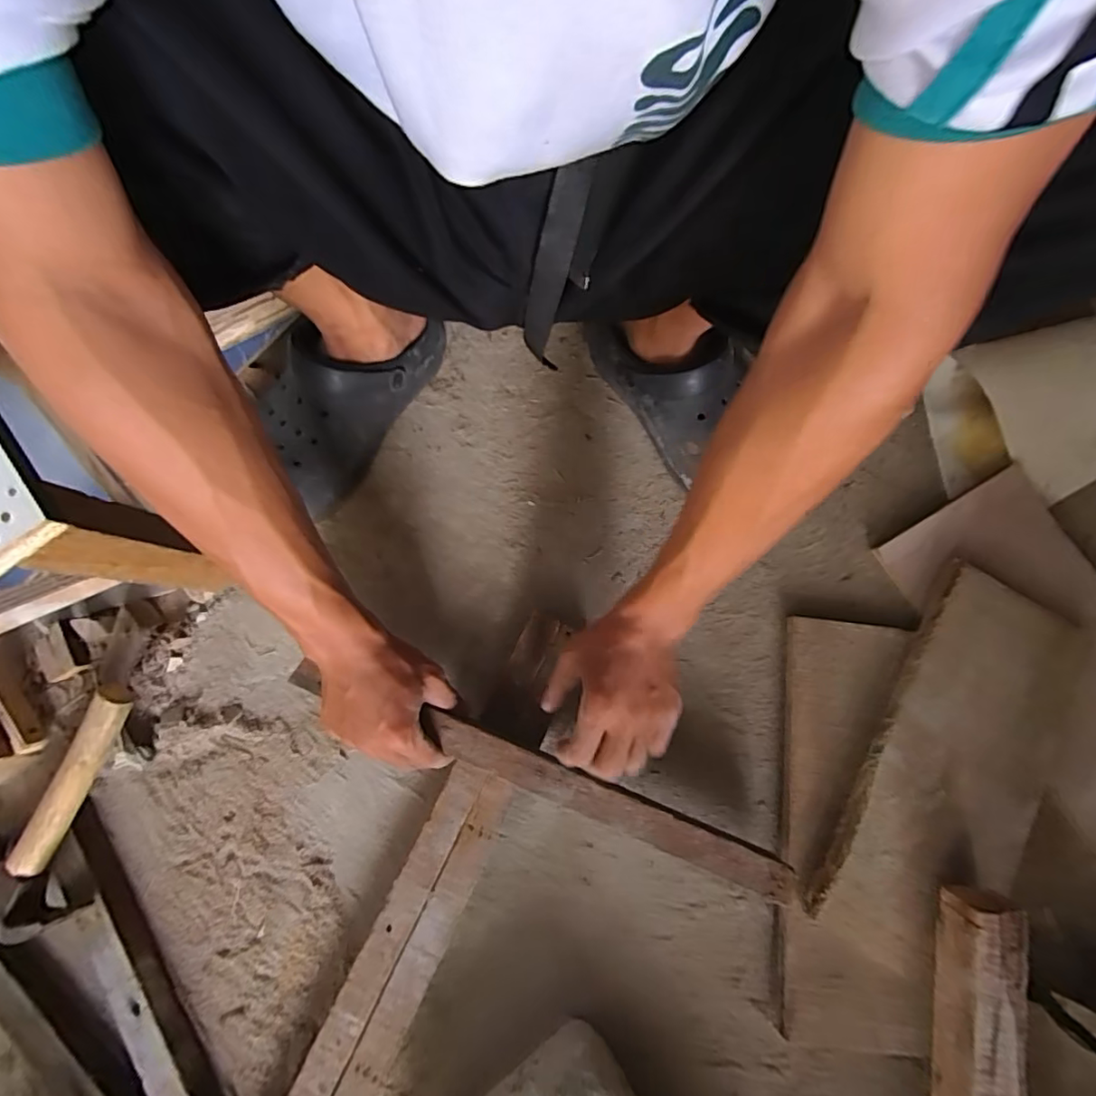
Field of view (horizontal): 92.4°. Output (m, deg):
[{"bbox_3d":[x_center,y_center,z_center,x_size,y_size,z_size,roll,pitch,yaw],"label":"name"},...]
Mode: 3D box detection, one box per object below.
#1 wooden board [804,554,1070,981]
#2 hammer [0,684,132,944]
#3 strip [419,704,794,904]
[{"bbox_3d":[0.373,0.199,0.476,0.157,0.020,0.347,29,79,6],"label":"wooden board"},{"bbox_3d":[-0.406,0.212,0.434,0.116,0.041,0.213,30,91,6],"label":"hammer"},{"bbox_3d":[0.046,0.211,0.433,0.316,0.017,0.032,23,78,3],"label":"strip"}]

